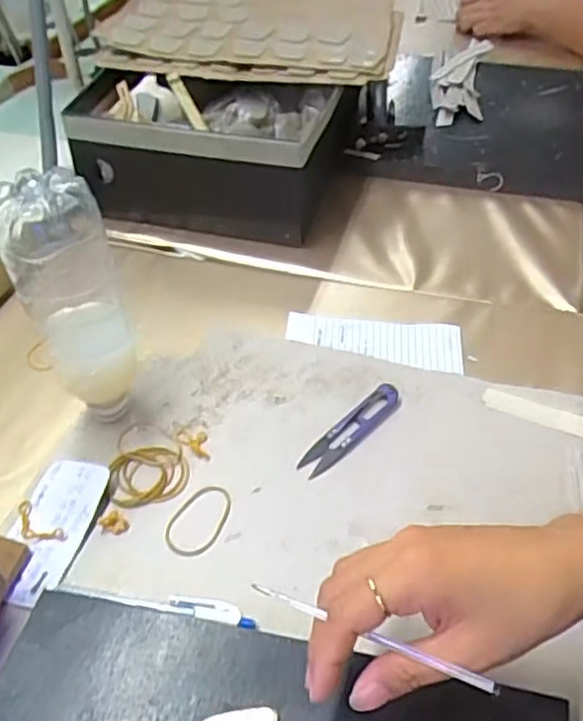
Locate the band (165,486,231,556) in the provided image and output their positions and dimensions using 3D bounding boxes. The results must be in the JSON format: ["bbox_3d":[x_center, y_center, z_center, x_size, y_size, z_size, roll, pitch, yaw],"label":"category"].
[{"bbox_3d":[-0.063,0.110,0.464,0.035,0.004,0.056,20,49,21],"label":"band"}]

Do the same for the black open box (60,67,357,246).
[{"bbox_3d":[-0.084,-0.219,0.712,0.266,0.119,0.150,8,46,9],"label":"black open box"}]

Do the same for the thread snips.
[{"bbox_3d":[0.046,0.052,0.510,0.022,0.011,0.100,33,55,30],"label":"thread snips"}]

